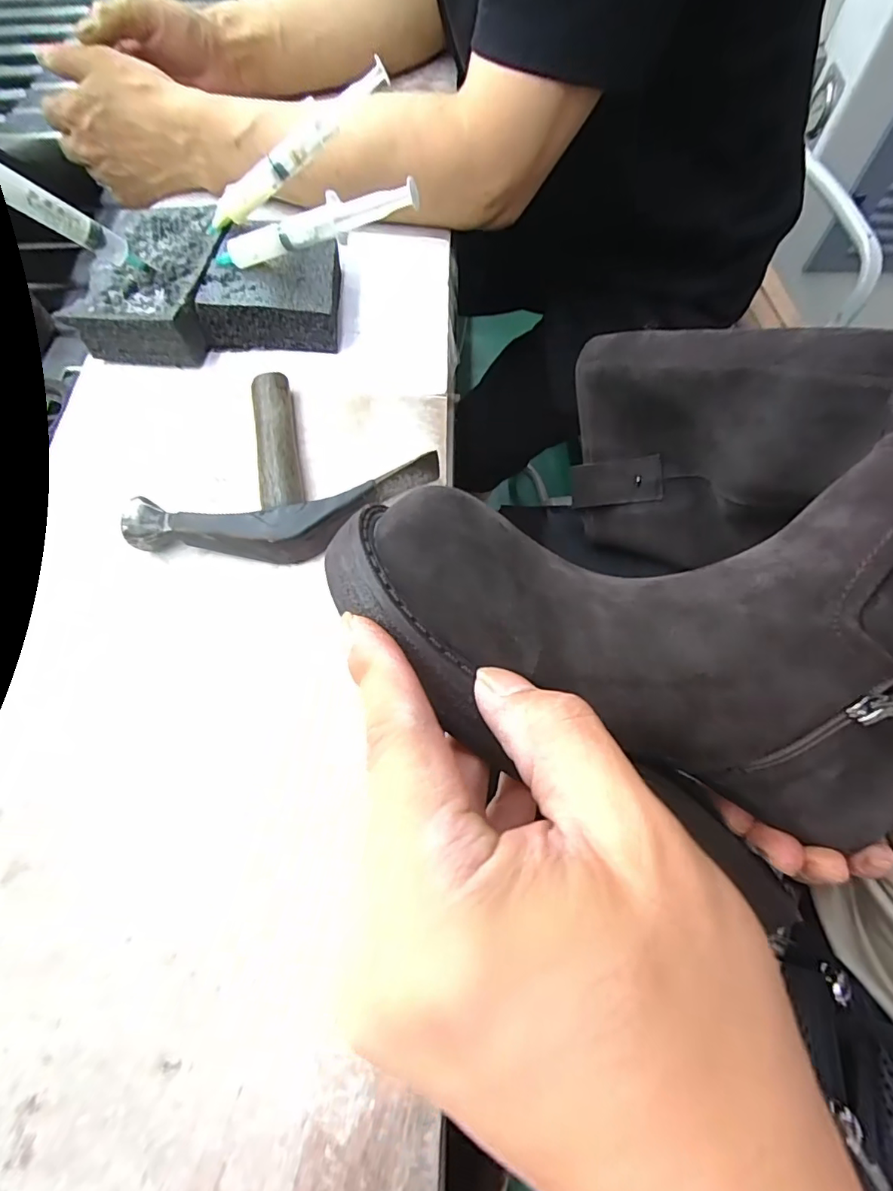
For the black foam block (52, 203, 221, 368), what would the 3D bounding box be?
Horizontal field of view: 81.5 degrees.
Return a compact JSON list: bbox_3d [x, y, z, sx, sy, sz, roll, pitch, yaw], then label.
[{"bbox_3d":[-0.201,-0.220,0.364,0.083,0.034,0.128,1,64,2],"label":"black foam block"}]

